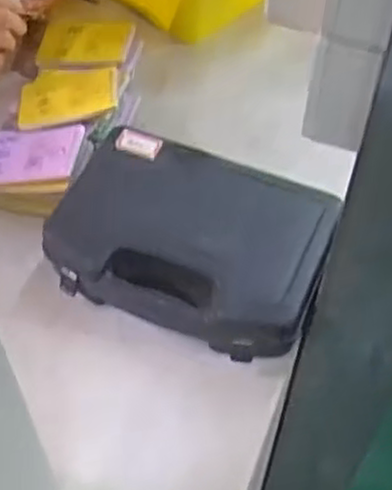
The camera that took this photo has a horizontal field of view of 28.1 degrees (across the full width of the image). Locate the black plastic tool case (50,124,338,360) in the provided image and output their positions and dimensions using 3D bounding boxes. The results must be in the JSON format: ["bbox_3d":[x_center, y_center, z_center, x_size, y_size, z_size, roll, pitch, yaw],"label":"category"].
[{"bbox_3d":[-0.004,-0.005,0.736,0.251,0.062,0.177,20,56,13],"label":"black plastic tool case"}]

